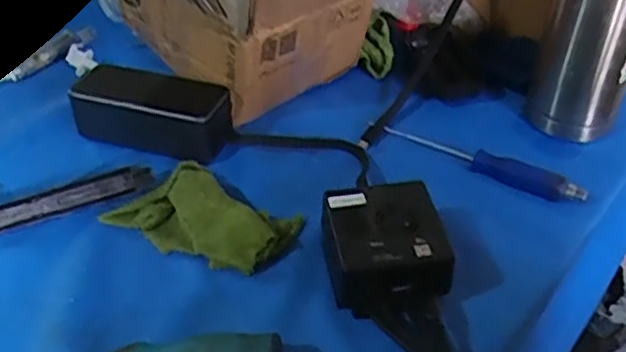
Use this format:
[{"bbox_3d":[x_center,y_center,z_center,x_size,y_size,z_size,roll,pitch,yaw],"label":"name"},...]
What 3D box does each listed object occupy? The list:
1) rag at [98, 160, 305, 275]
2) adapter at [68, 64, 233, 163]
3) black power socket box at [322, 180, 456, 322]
[{"bbox_3d":[-0.082,0.028,0.503,0.129,0.025,0.077,24,46,26],"label":"rag"},{"bbox_3d":[-0.137,-0.056,0.577,0.132,0.051,0.059,11,41,12],"label":"adapter"},{"bbox_3d":[0.046,0.051,0.453,0.075,0.048,0.084,-6,41,-8],"label":"black power socket box"}]

